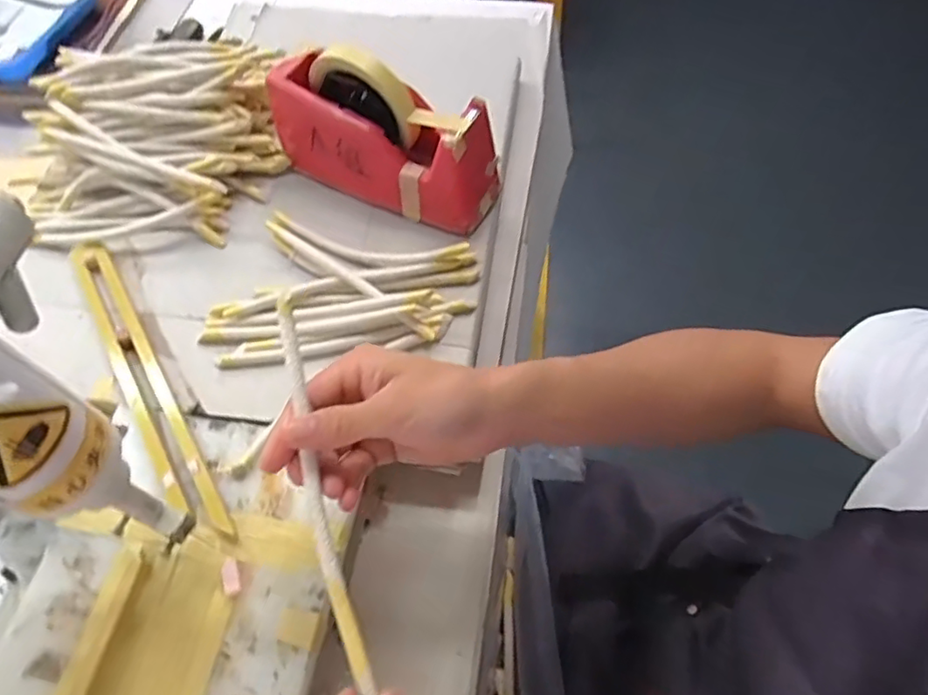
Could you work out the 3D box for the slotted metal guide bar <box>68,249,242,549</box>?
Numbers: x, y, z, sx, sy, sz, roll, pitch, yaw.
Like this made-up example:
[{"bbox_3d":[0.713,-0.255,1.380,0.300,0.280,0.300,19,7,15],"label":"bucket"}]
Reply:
[{"bbox_3d":[-0.254,0.024,0.476,0.034,0.011,0.307,-35,63,-6],"label":"slotted metal guide bar"}]

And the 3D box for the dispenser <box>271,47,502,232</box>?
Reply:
[{"bbox_3d":[-0.074,-0.184,0.522,0.203,0.116,0.061,21,63,13],"label":"dispenser"}]

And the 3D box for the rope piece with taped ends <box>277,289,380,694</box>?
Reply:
[{"bbox_3d":[-0.079,0.074,0.329,0.019,0.020,0.217,-14,74,-6],"label":"rope piece with taped ends"}]

